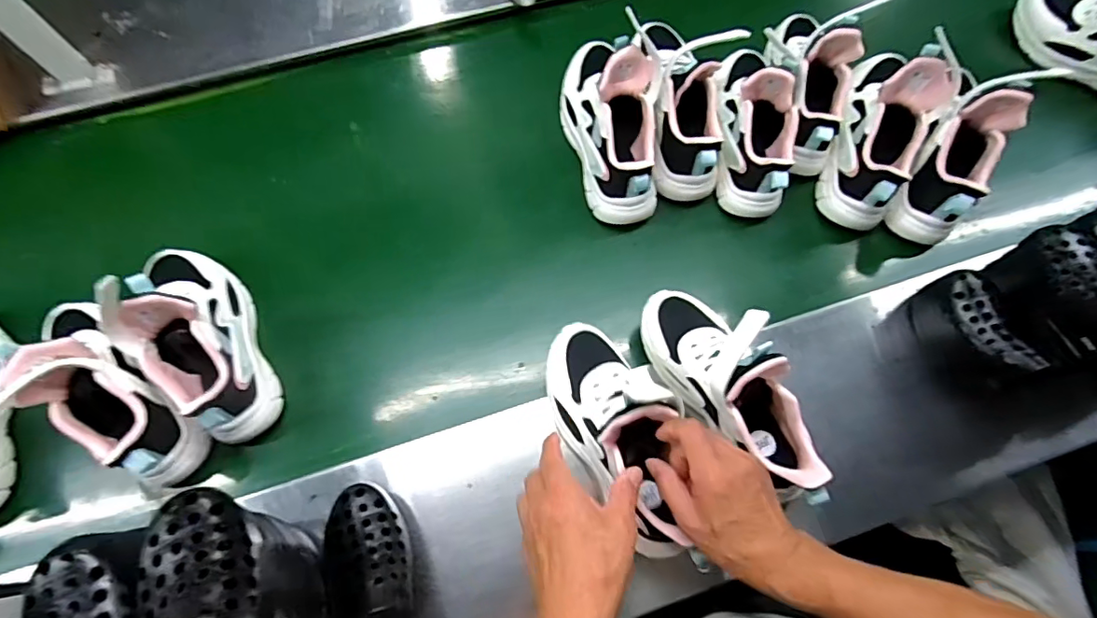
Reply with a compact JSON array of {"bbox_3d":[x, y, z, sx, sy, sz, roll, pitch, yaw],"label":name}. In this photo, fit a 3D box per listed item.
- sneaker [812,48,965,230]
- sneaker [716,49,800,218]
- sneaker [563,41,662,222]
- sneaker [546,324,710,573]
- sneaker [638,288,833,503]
[{"bbox_3d":[0.426,-0.235,0.666,0.099,0.127,0.246,24,74,9],"label":"sneaker"},{"bbox_3d":[0.261,-0.248,0.672,0.080,0.115,0.231,0,71,2],"label":"sneaker"},{"bbox_3d":[0.081,-0.242,0.659,0.102,0.119,0.243,-15,72,-3],"label":"sneaker"},{"bbox_3d":[0.070,0.117,0.521,0.099,0.129,0.228,-32,73,-9],"label":"sneaker"},{"bbox_3d":[0.181,0.070,0.513,0.076,0.144,0.234,-28,73,-7],"label":"sneaker"}]

